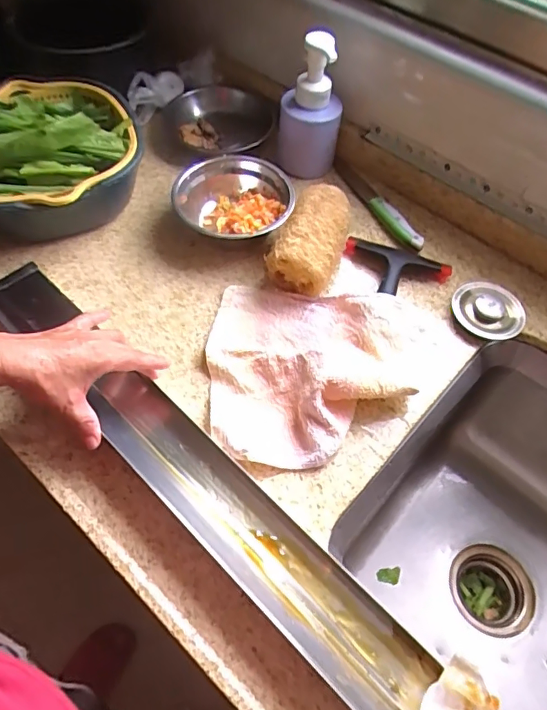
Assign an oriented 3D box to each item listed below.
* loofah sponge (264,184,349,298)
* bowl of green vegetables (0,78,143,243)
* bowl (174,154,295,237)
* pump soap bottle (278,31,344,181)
[{"bbox_3d":[0.044,-0.138,0.603,0.081,0.070,0.126,18,58,8],"label":"loofah sponge"},{"bbox_3d":[-0.284,-0.244,0.624,0.221,0.131,0.232,-18,60,-15],"label":"bowl of green vegetables"},{"bbox_3d":[-0.051,-0.192,0.644,0.145,0.063,0.124,-6,58,-8],"label":"bowl"},{"bbox_3d":[0.050,-0.313,0.656,0.077,0.184,0.060,9,57,2],"label":"pump soap bottle"}]

